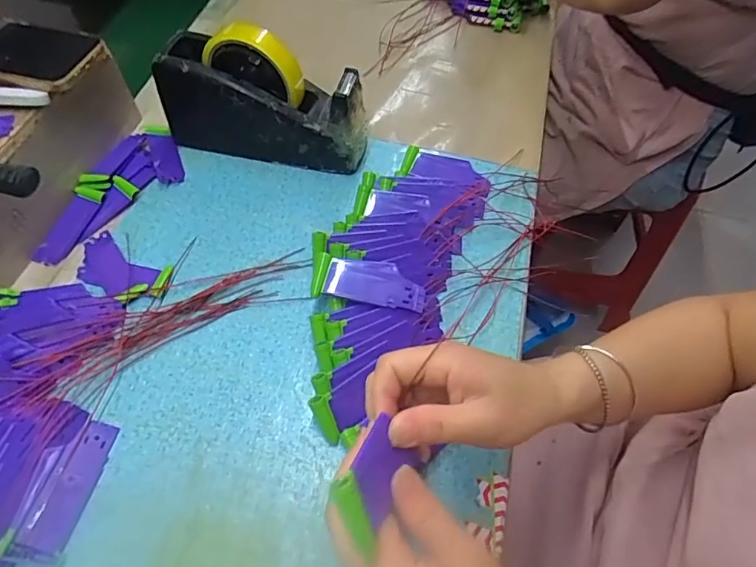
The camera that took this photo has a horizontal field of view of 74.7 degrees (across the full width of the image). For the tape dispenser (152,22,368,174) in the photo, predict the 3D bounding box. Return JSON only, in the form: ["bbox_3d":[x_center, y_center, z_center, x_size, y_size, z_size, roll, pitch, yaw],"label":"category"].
[{"bbox_3d":[-0.105,-0.176,0.465,0.188,0.115,0.056,11,59,4],"label":"tape dispenser"}]

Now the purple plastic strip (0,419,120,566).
[{"bbox_3d":[-0.208,0.134,0.328,0.037,0.004,0.087,24,57,-19],"label":"purple plastic strip"}]

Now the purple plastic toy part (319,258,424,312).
[{"bbox_3d":[-0.001,-0.001,0.396,0.080,0.004,0.037,13,66,0],"label":"purple plastic toy part"}]

